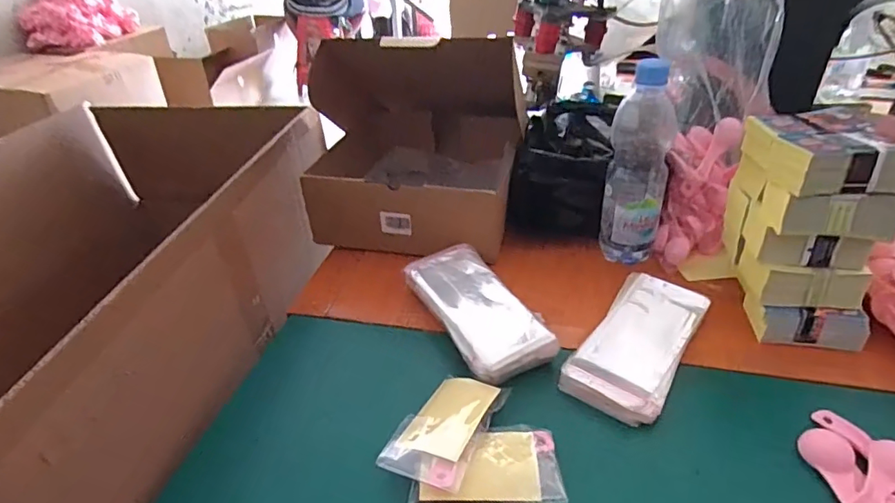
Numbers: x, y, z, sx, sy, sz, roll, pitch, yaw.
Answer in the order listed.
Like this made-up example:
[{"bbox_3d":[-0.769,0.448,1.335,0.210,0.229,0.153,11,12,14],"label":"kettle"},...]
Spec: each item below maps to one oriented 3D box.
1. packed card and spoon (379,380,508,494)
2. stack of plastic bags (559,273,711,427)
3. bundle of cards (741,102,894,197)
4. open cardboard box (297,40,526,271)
[{"bbox_3d":[0.000,0.144,0.432,0.070,0.012,0.113,15,38,23],"label":"packed card and spoon"},{"bbox_3d":[0.194,0.089,0.513,0.087,0.023,0.188,22,41,31],"label":"stack of plastic bags"},{"bbox_3d":[0.366,-0.099,0.495,0.098,0.048,0.134,3,35,7],"label":"bundle of cards"},{"bbox_3d":[-0.042,-0.144,0.708,0.271,0.212,0.244,7,36,14],"label":"open cardboard box"}]

